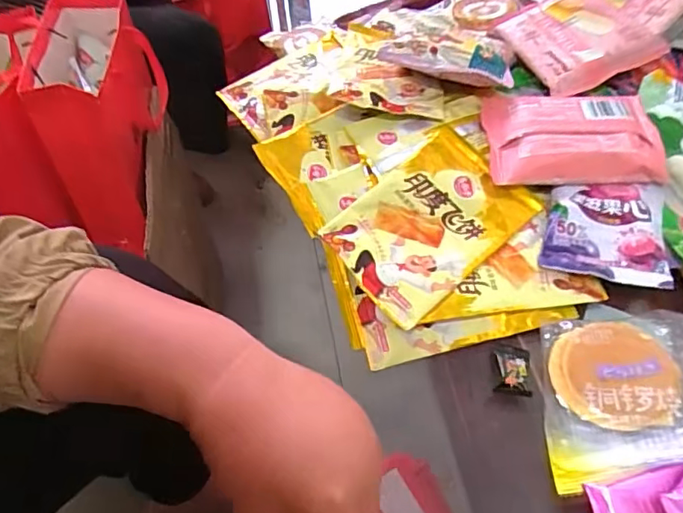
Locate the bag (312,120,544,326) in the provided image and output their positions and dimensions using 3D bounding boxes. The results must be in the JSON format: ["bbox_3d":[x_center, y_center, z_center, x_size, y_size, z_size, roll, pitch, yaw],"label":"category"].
[{"bbox_3d":[0.068,-0.028,0.417,0.148,0.024,0.104,-35,60,-21],"label":"bag"}]

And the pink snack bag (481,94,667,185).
[{"bbox_3d":[0.191,-0.102,0.443,0.137,0.023,0.101,3,54,4],"label":"pink snack bag"}]

